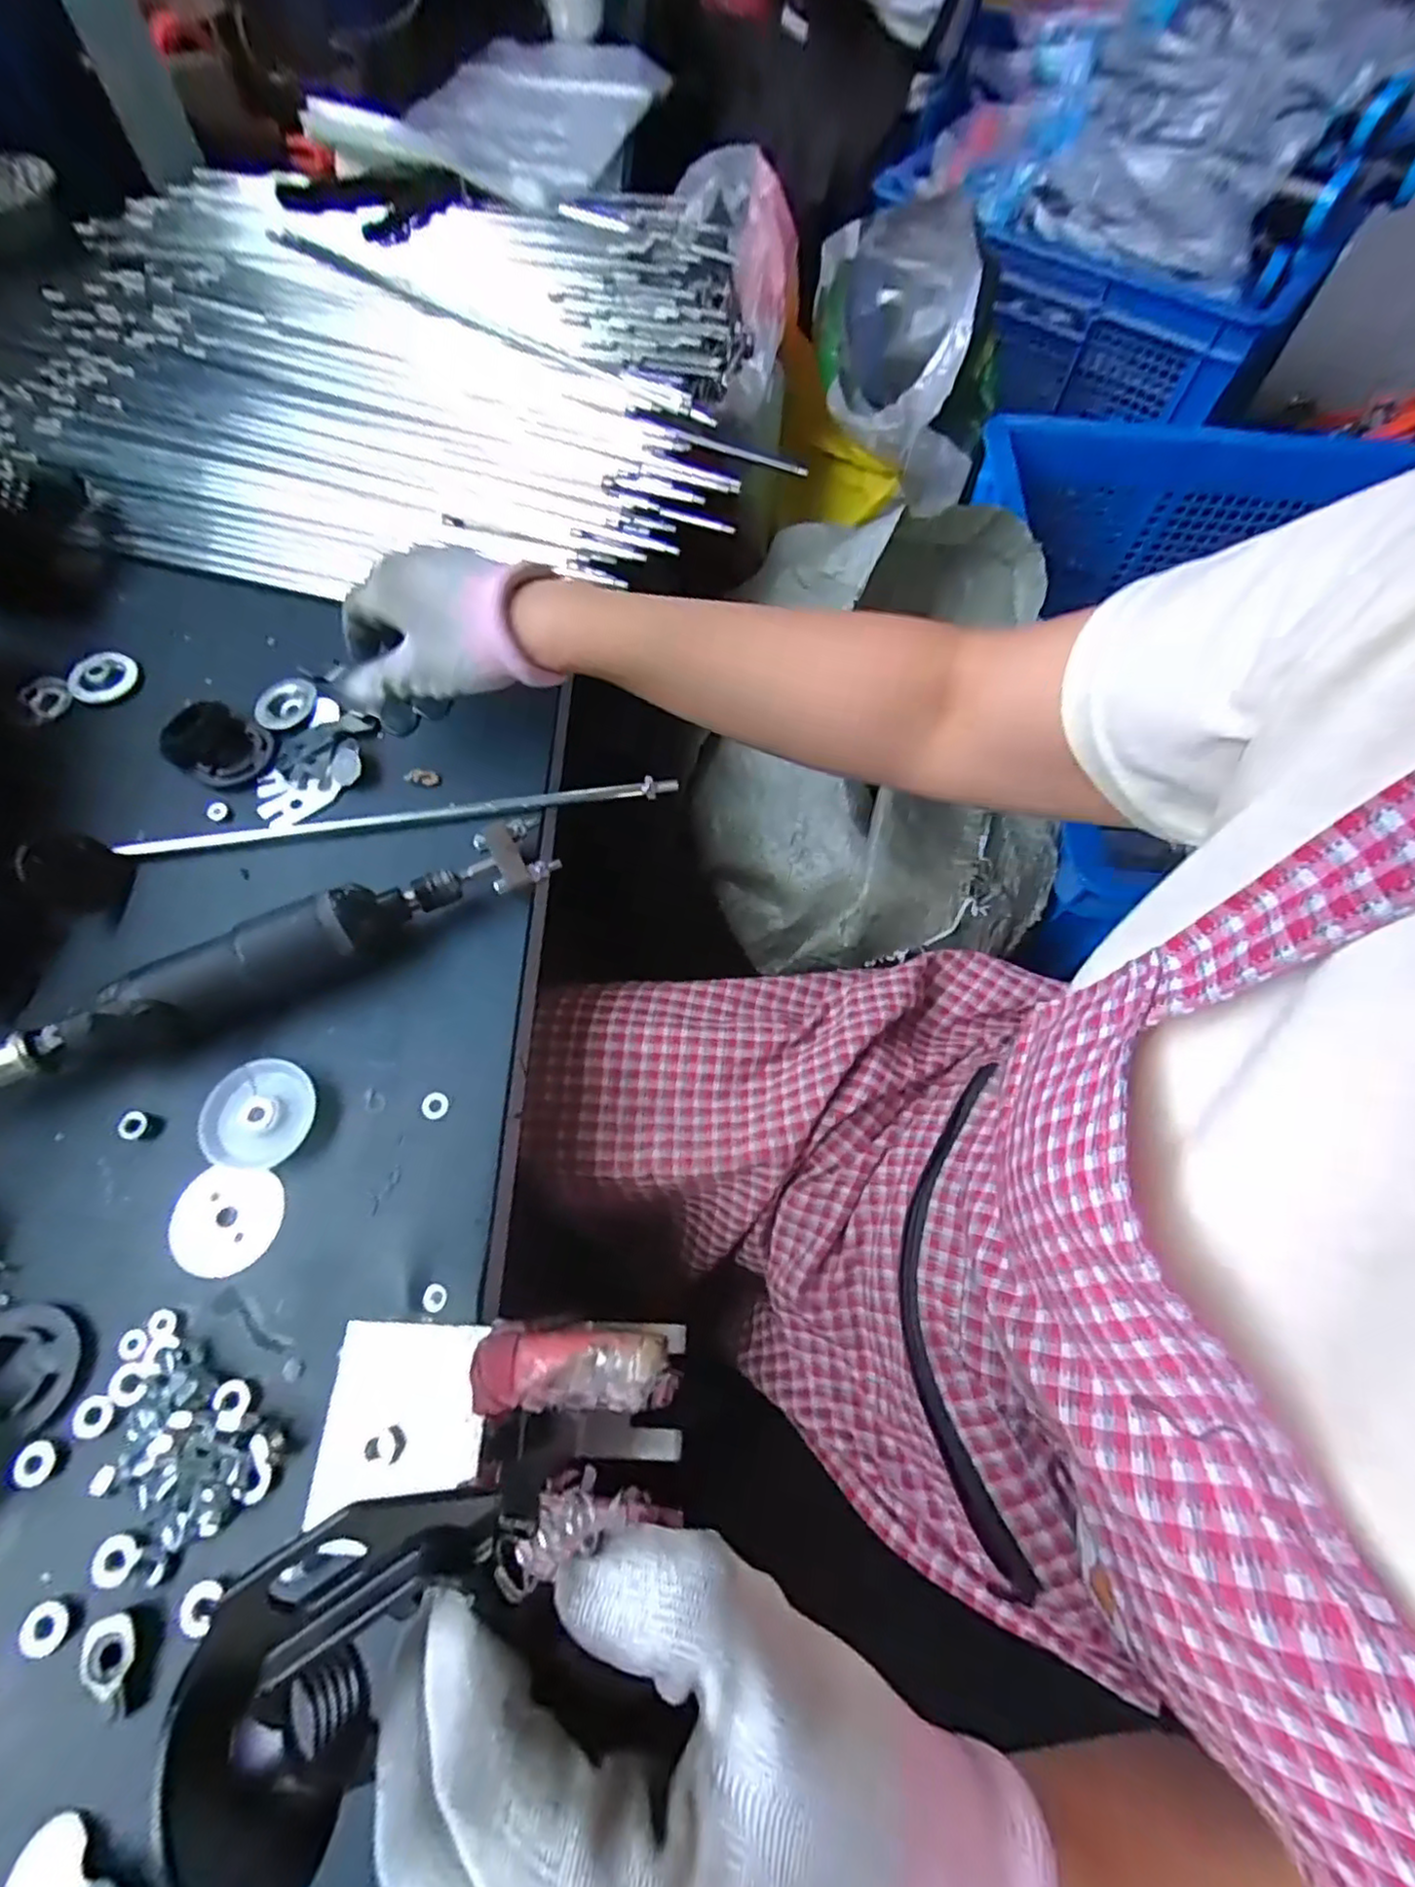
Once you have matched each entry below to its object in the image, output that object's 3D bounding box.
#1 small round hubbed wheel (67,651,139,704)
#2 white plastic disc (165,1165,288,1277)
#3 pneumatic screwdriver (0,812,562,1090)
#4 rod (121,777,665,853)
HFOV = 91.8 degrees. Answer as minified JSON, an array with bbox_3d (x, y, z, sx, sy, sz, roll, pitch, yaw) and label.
[{"bbox_3d":[-0.385,-0.170,0.436,0.039,0.008,0.040,4,67,-10],"label":"small round hubbed wheel"},{"bbox_3d":[-0.212,0.121,0.301,0.048,0.004,0.043,4,65,1],"label":"white plastic disc"},{"bbox_3d":[-0.210,0.010,0.331,0.283,0.040,0.043,-28,69,-13],"label":"pneumatic screwdriver"},{"bbox_3d":[-0.170,-0.073,0.391,0.303,0.006,0.011,-7,66,-4],"label":"rod"}]

